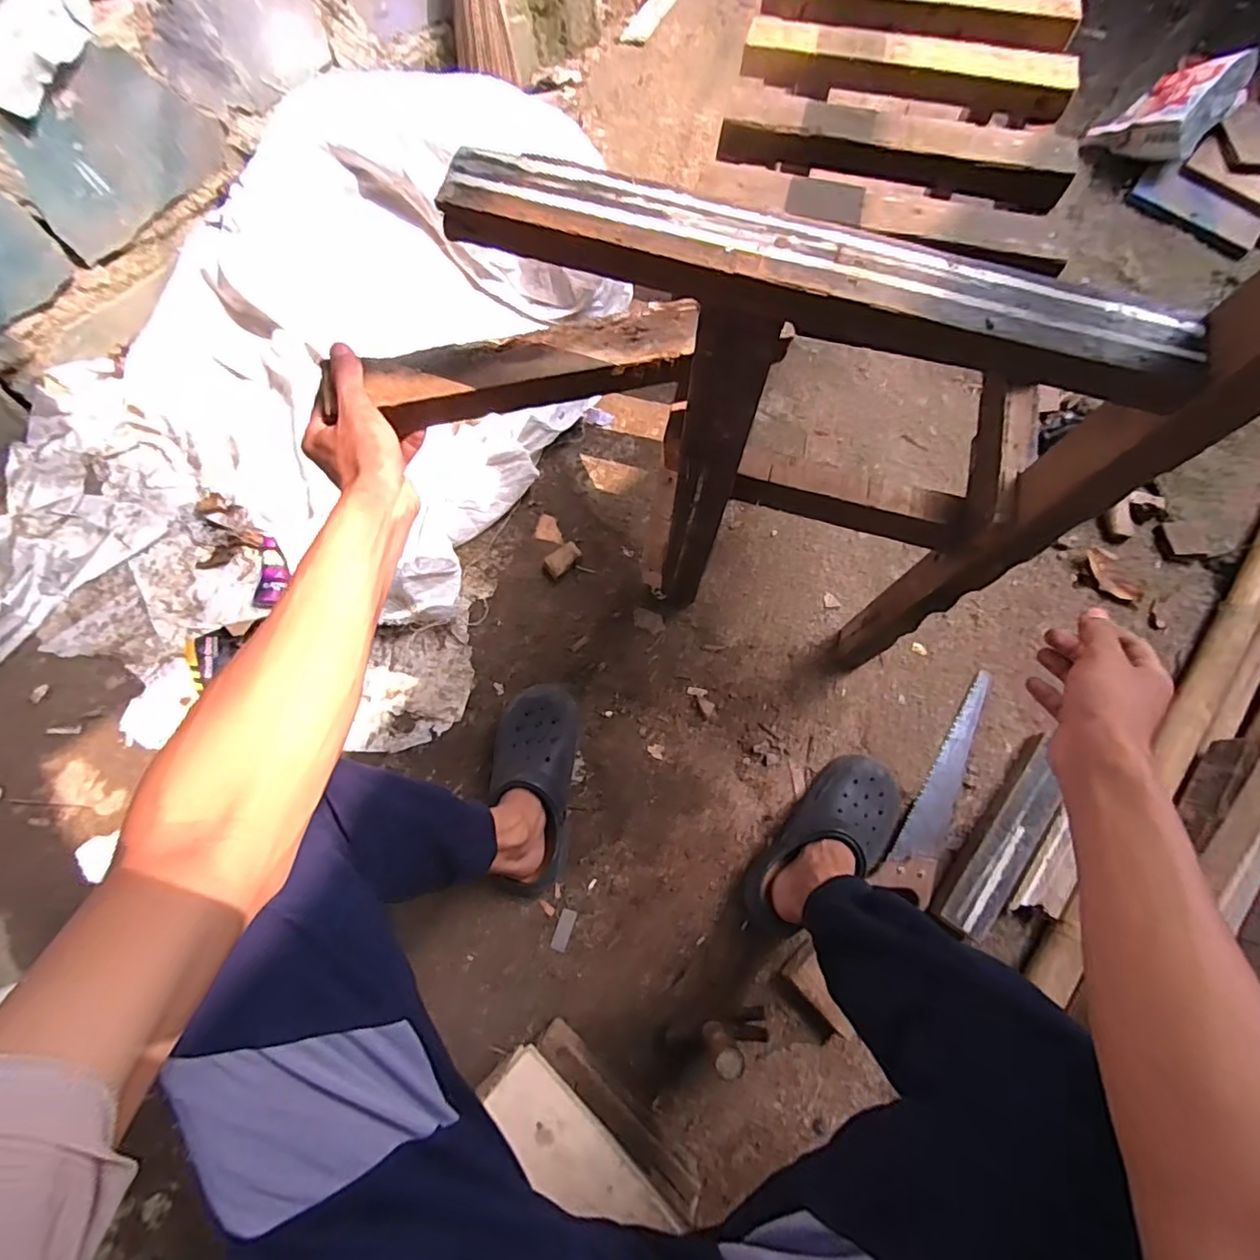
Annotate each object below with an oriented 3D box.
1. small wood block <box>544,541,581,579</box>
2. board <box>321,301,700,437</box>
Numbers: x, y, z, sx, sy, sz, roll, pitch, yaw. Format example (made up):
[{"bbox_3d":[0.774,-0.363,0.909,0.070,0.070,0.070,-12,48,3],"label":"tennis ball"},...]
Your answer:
[{"bbox_3d":[-0.107,-0.111,0.941,0.059,0.031,0.033,-42,78,-12],"label":"small wood block"},{"bbox_3d":[-0.069,-0.215,0.481,0.257,0.030,0.063,-13,73,-5],"label":"board"}]

